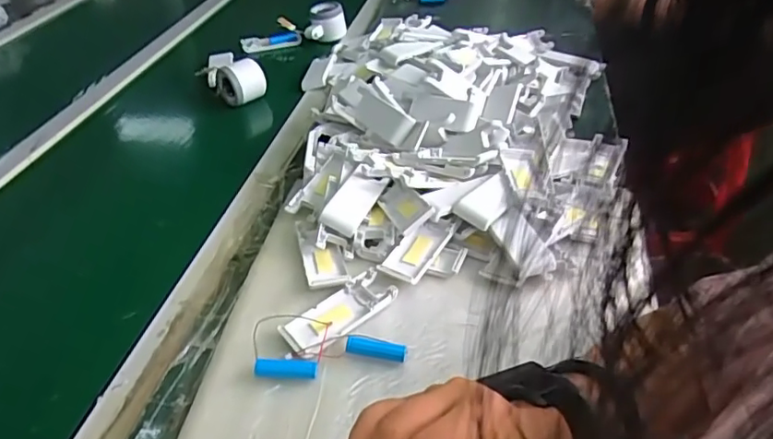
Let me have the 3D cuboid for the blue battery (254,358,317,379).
[{"bbox_3d":[-0.083,0.123,0.463,0.050,0.013,0.012,0,39,3],"label":"blue battery"}]

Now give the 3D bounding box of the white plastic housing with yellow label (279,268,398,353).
[{"bbox_3d":[-0.041,0.083,0.501,0.102,0.013,0.045,-28,46,-28],"label":"white plastic housing with yellow label"}]

